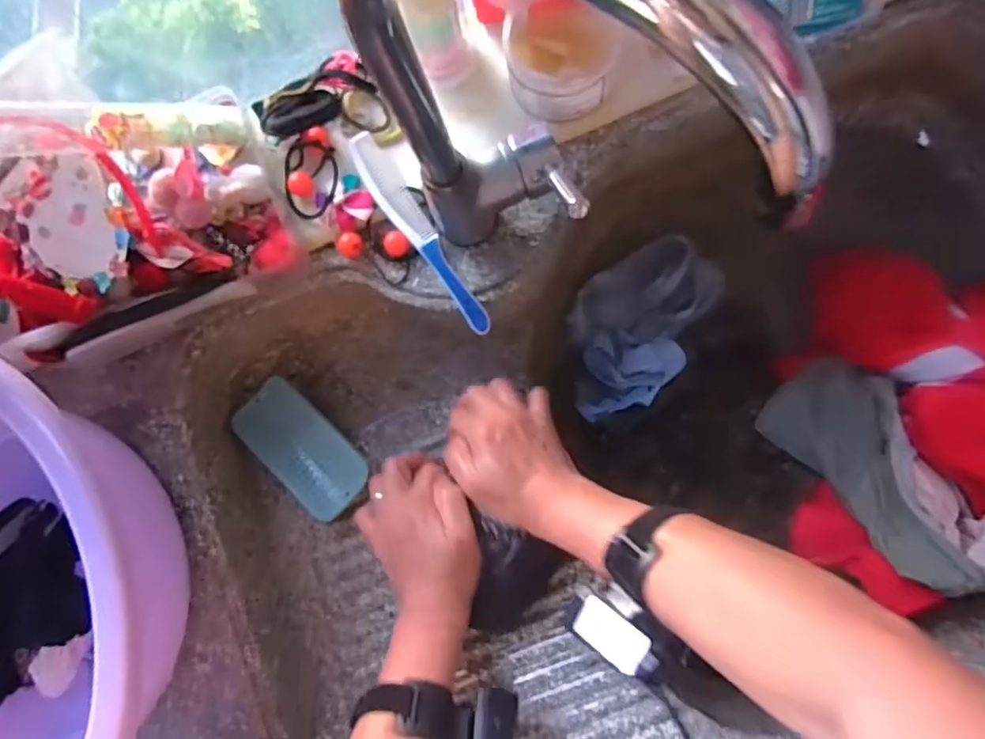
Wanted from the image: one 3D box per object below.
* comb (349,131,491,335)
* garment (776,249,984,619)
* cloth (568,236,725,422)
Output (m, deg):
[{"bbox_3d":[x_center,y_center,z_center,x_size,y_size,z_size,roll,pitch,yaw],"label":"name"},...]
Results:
[{"bbox_3d":[-0.058,-0.107,0.489,0.024,0.007,0.181,-35,92,-15],"label":"comb"},{"bbox_3d":[0.393,0.028,0.557,0.284,0.096,0.297,-1,84,6],"label":"garment"},{"bbox_3d":[0.142,-0.044,0.616,0.115,0.041,0.195,31,88,8],"label":"cloth"}]

